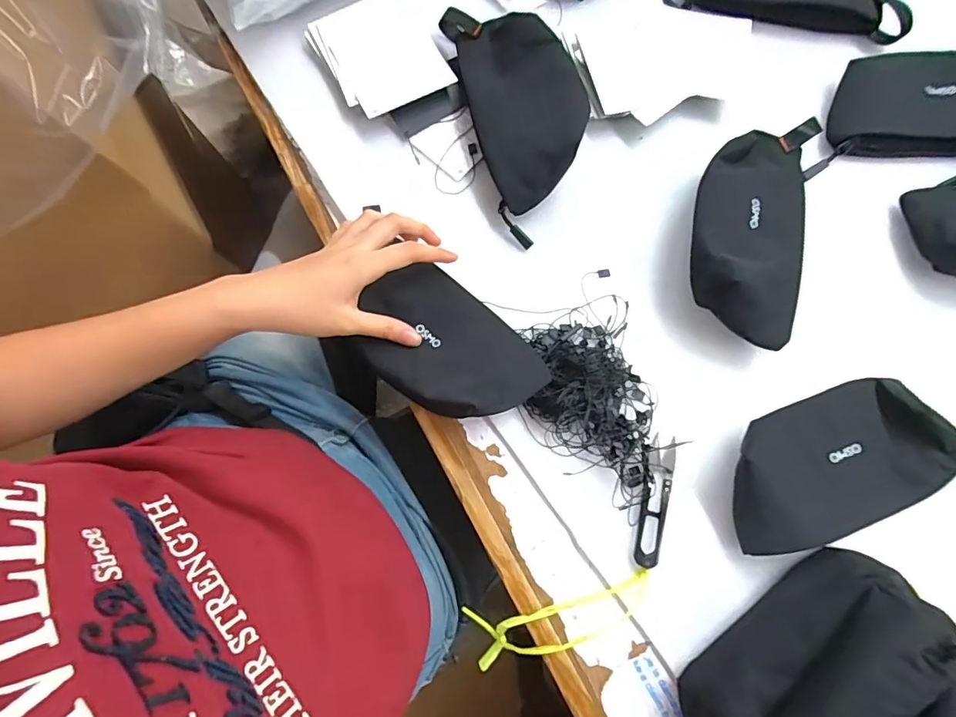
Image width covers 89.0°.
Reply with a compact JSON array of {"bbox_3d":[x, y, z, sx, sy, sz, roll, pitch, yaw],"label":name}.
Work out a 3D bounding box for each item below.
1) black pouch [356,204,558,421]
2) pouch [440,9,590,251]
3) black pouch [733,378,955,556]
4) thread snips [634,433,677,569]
[{"bbox_3d":[-0.028,-0.009,0.392,0.155,0.031,0.099,40,82,9],"label":"black pouch"},{"bbox_3d":[0.041,-0.230,0.432,0.098,0.055,0.243,-12,78,-1],"label":"pouch"},{"bbox_3d":[0.286,0.073,0.375,0.212,0.040,0.099,-20,78,-3],"label":"black pouch"},{"bbox_3d":[0.140,0.112,0.382,0.023,0.006,0.100,13,79,4],"label":"thread snips"}]

